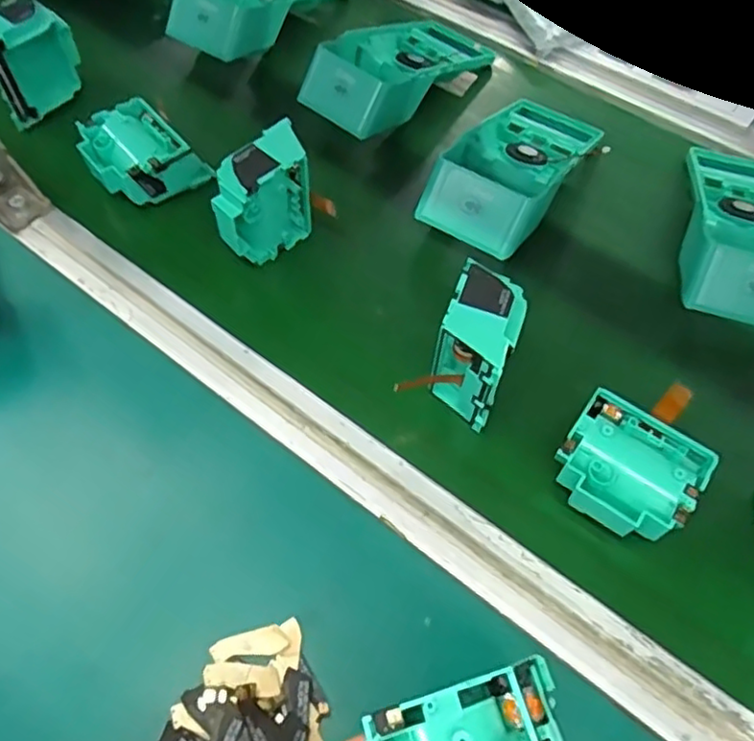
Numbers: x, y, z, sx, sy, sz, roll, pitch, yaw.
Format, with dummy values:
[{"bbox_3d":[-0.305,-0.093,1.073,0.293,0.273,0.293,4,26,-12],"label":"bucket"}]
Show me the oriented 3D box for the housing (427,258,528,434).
[{"bbox_3d":[0.060,-0.013,0.397,0.043,0.079,0.073,18,60,9],"label":"housing"}]

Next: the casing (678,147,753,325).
[{"bbox_3d":[0.272,-0.110,0.474,0.088,0.053,0.188,16,60,9],"label":"casing"}]

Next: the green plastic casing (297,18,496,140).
[{"bbox_3d":[0.023,-0.267,0.568,0.092,0.060,0.192,33,64,17],"label":"green plastic casing"}]

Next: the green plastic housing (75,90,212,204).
[{"bbox_3d":[-0.182,-0.162,0.502,0.071,0.050,0.074,-36,66,-20],"label":"green plastic housing"}]

